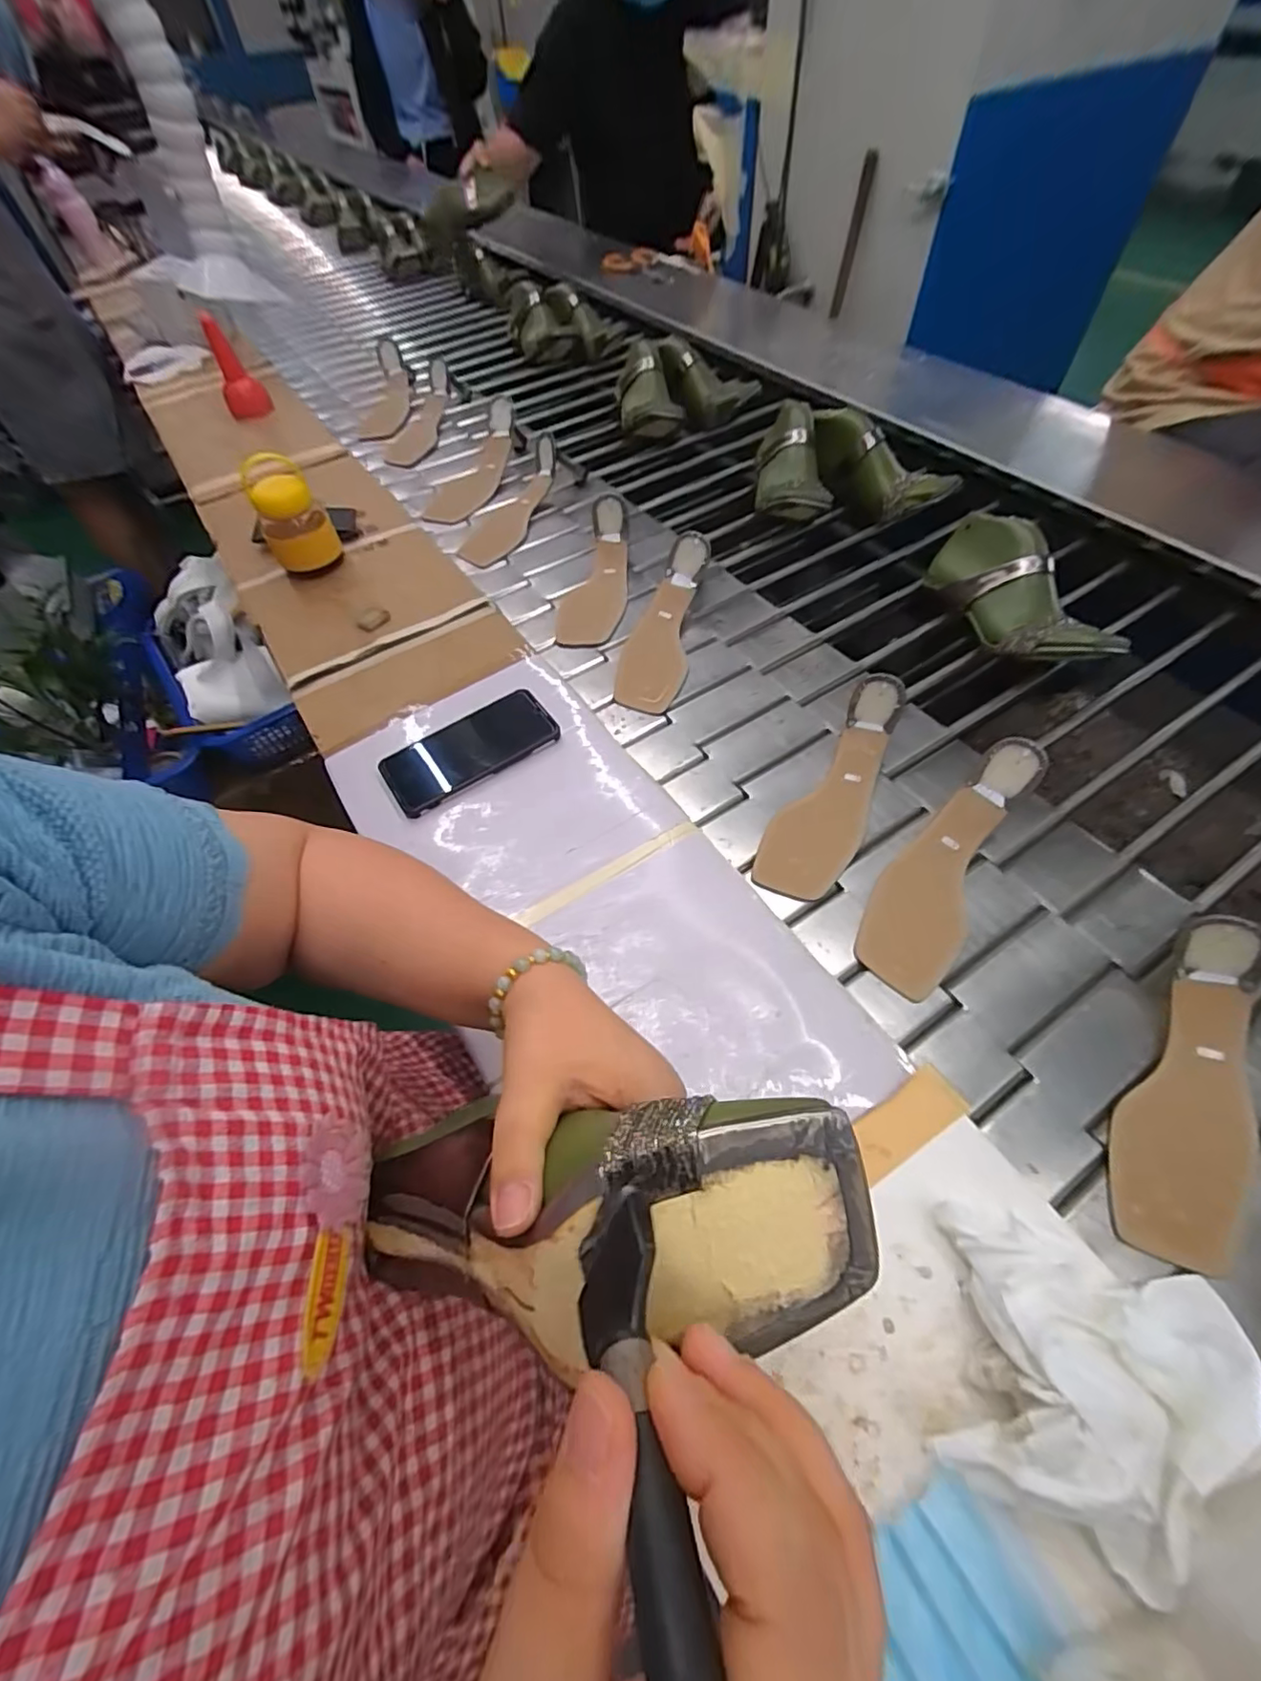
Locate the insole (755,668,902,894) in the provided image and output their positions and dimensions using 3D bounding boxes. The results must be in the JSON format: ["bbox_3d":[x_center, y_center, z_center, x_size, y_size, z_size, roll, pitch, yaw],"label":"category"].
[{"bbox_3d":[0.188,-0.050,0.536,0.075,0.080,0.215,26,64,18],"label":"insole"}]

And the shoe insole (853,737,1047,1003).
[{"bbox_3d":[0.271,0.020,0.503,0.074,0.043,0.231,30,82,20],"label":"shoe insole"}]

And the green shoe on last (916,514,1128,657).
[{"bbox_3d":[0.428,-0.274,0.666,0.086,0.092,0.241,-13,62,-5],"label":"green shoe on last"}]

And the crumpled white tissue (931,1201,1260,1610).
[{"bbox_3d":[0.220,0.264,0.288,0.132,0.051,0.126,19,64,12],"label":"crumpled white tissue"}]

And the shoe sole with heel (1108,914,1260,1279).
[{"bbox_3d":[0.390,0.167,0.402,0.067,0.041,0.227,23,75,16],"label":"shoe sole with heel"}]

